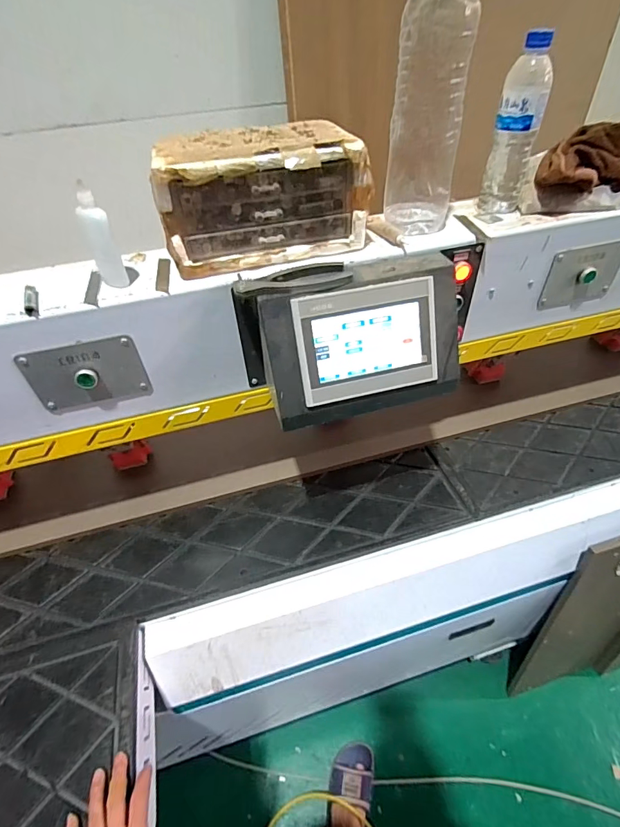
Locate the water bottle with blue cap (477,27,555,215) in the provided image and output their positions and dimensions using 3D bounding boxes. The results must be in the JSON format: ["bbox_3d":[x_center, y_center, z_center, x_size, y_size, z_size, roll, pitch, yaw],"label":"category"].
[{"bbox_3d":[0.301,-0.408,0.613,0.062,0.209,0.055,9,46,13],"label":"water bottle with blue cap"}]

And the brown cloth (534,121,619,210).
[{"bbox_3d":[0.460,-0.392,0.651,0.227,0.097,0.106,-8,44,-4],"label":"brown cloth"}]

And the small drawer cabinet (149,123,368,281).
[{"bbox_3d":[-0.067,-0.299,0.576,0.276,0.133,0.145,-14,45,-10],"label":"small drawer cabinet"}]

